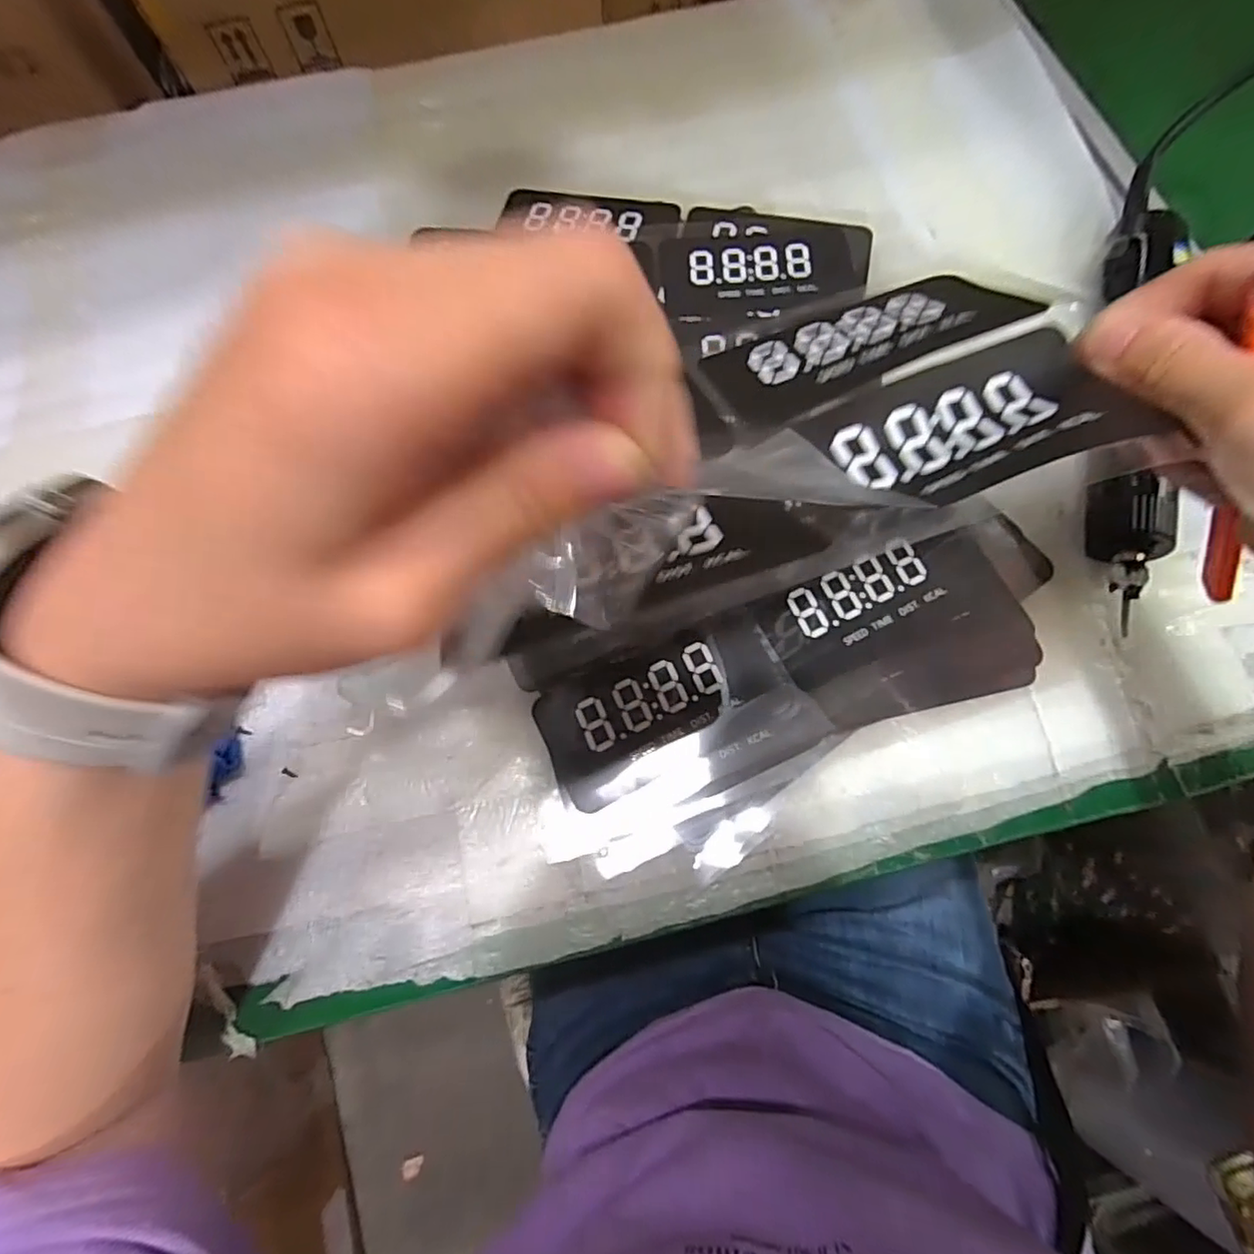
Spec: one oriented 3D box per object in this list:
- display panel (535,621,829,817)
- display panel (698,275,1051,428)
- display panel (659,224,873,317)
[{"bbox_3d":[0.024,0.041,0.277,0.118,0.004,0.066,-20,74,-5],"label":"display panel"},{"bbox_3d":[0.086,-0.103,0.222,0.107,0.011,0.054,-23,52,2],"label":"display panel"},{"bbox_3d":[0.083,-0.210,0.352,0.123,0.004,0.057,-6,74,-1],"label":"display panel"}]

